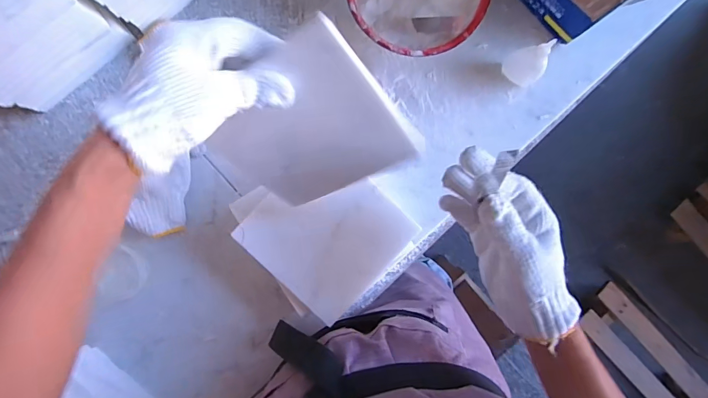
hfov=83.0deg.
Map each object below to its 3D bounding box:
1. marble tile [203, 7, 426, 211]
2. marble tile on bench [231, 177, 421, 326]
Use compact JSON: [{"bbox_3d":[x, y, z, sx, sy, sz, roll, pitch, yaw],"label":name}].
[{"bbox_3d":[-0.040,-0.053,0.345,0.162,0.013,0.144,-23,136,30],"label":"marble tile"},{"bbox_3d":[-0.031,0.037,0.452,0.149,0.009,0.150,43,92,-1],"label":"marble tile on bench"}]

